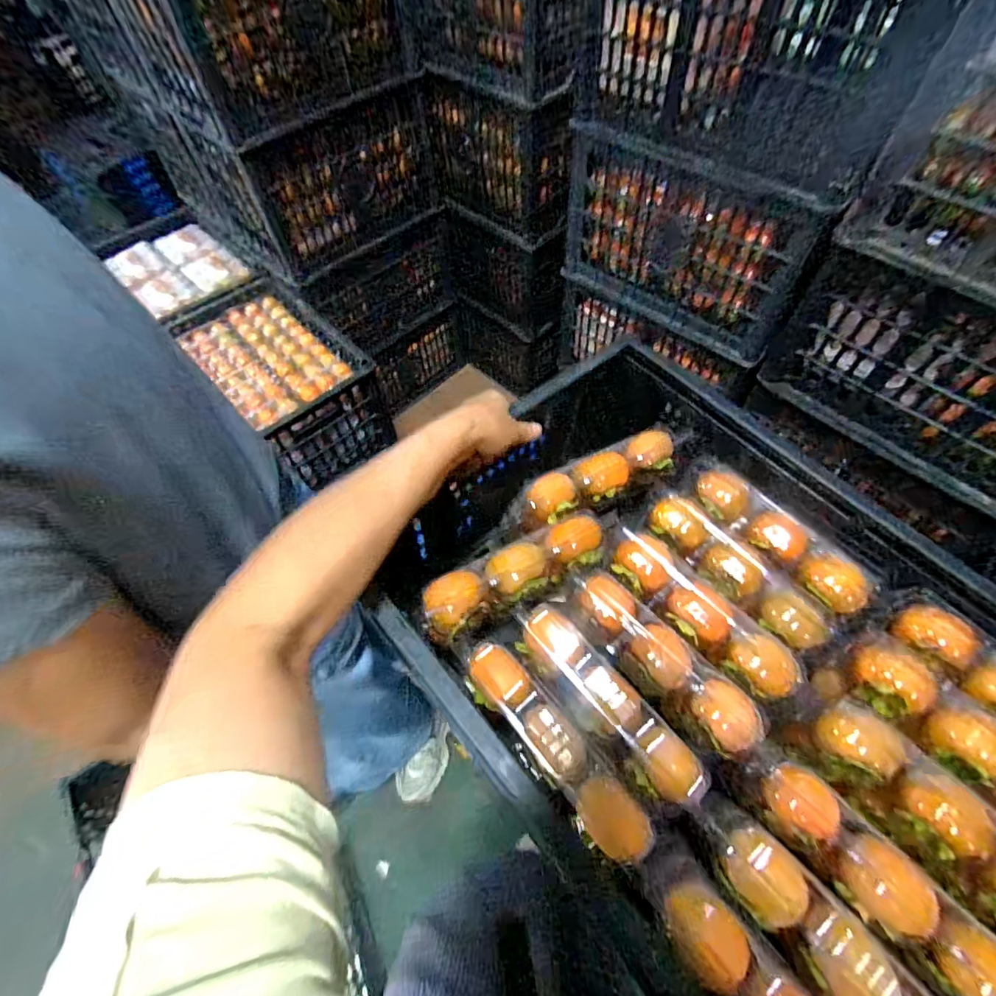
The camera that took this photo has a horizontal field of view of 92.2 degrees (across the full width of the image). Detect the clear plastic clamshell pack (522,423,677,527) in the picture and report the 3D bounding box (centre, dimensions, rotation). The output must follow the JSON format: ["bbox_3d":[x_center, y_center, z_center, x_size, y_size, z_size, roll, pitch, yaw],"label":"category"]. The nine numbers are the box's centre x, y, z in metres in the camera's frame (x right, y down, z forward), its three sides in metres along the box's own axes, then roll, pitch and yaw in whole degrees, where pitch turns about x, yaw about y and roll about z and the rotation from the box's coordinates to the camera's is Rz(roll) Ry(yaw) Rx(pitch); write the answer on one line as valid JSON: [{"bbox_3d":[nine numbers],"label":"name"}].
[{"bbox_3d":[0.111,-0.021,0.513,0.180,0.049,0.054,-26,59,-12],"label":"clear plastic clamshell pack"}]

